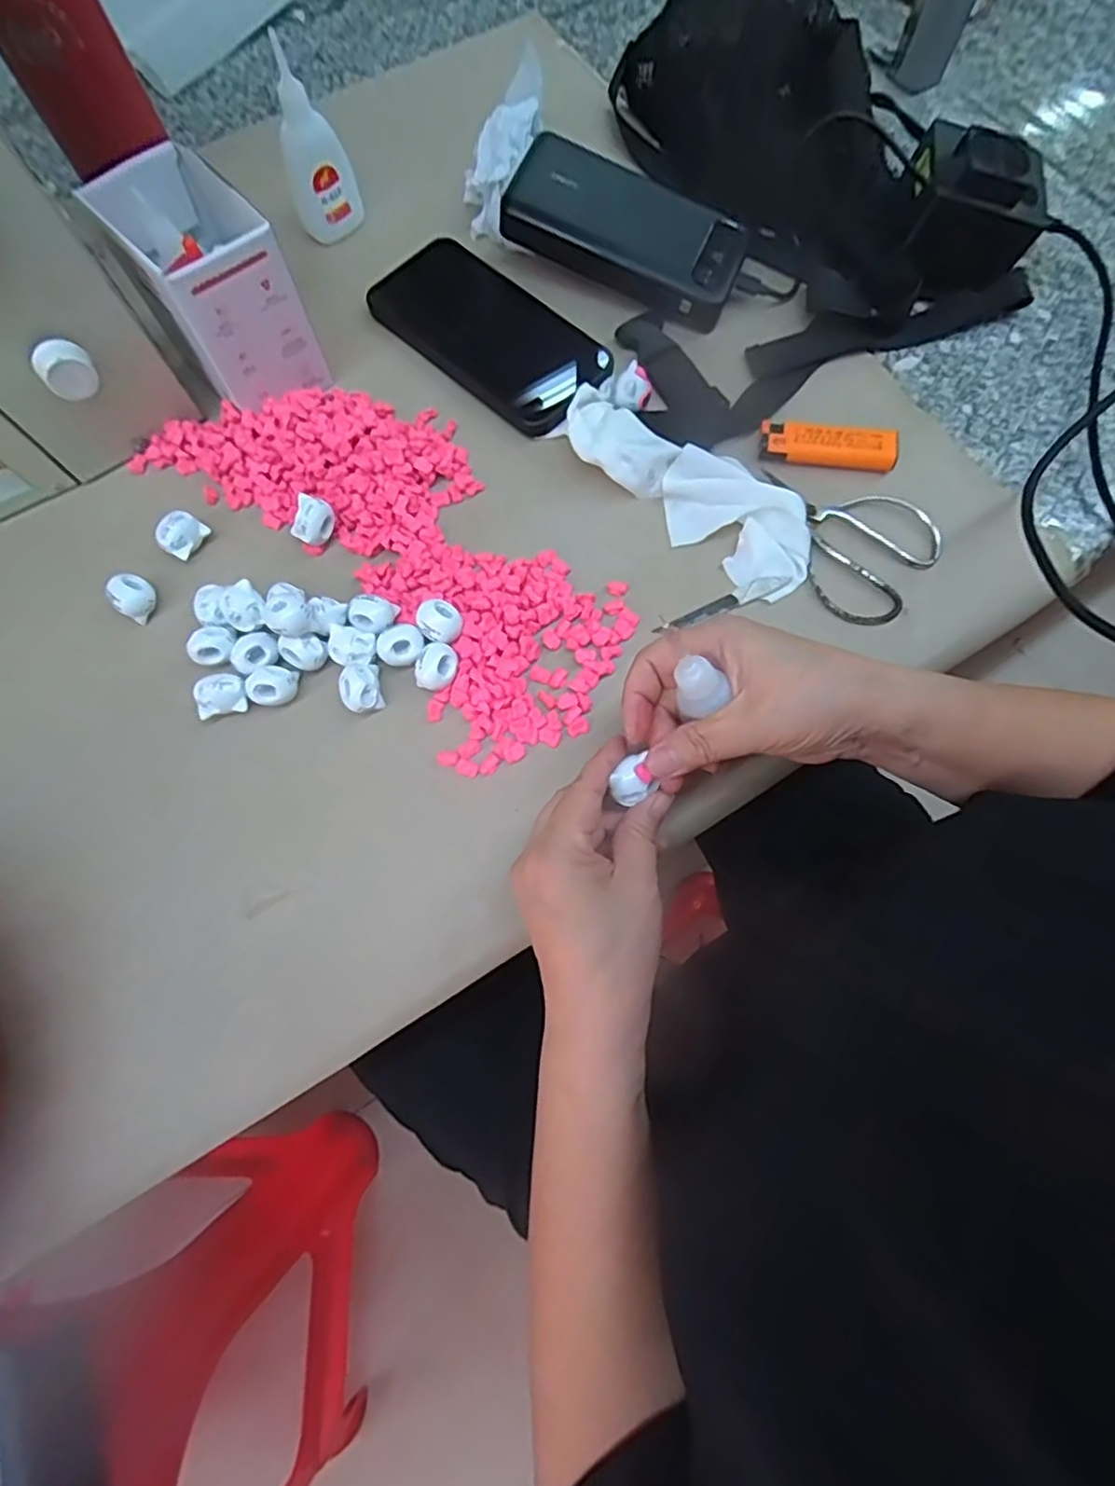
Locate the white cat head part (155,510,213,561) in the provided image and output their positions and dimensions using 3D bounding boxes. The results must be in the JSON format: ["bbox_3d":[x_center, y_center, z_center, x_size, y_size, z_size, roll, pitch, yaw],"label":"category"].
[{"bbox_3d":[-0.222,-0.123,0.375,0.018,0.020,0.026,37,77,11],"label":"white cat head part"}]

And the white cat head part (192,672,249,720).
[{"bbox_3d":[-0.182,-0.025,0.345,0.025,0.019,0.020,-13,73,-3],"label":"white cat head part"}]

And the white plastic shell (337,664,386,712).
[{"bbox_3d":[-0.107,-0.029,0.345,0.021,0.018,0.024,-6,73,-1],"label":"white plastic shell"}]

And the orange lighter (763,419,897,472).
[{"bbox_3d":[0.165,-0.182,0.386,0.079,0.013,0.025,10,74,4],"label":"orange lighter"}]

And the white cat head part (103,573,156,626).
[{"bbox_3d":[-0.244,-0.084,0.366,0.022,0.020,0.022,0,73,1],"label":"white cat head part"}]

